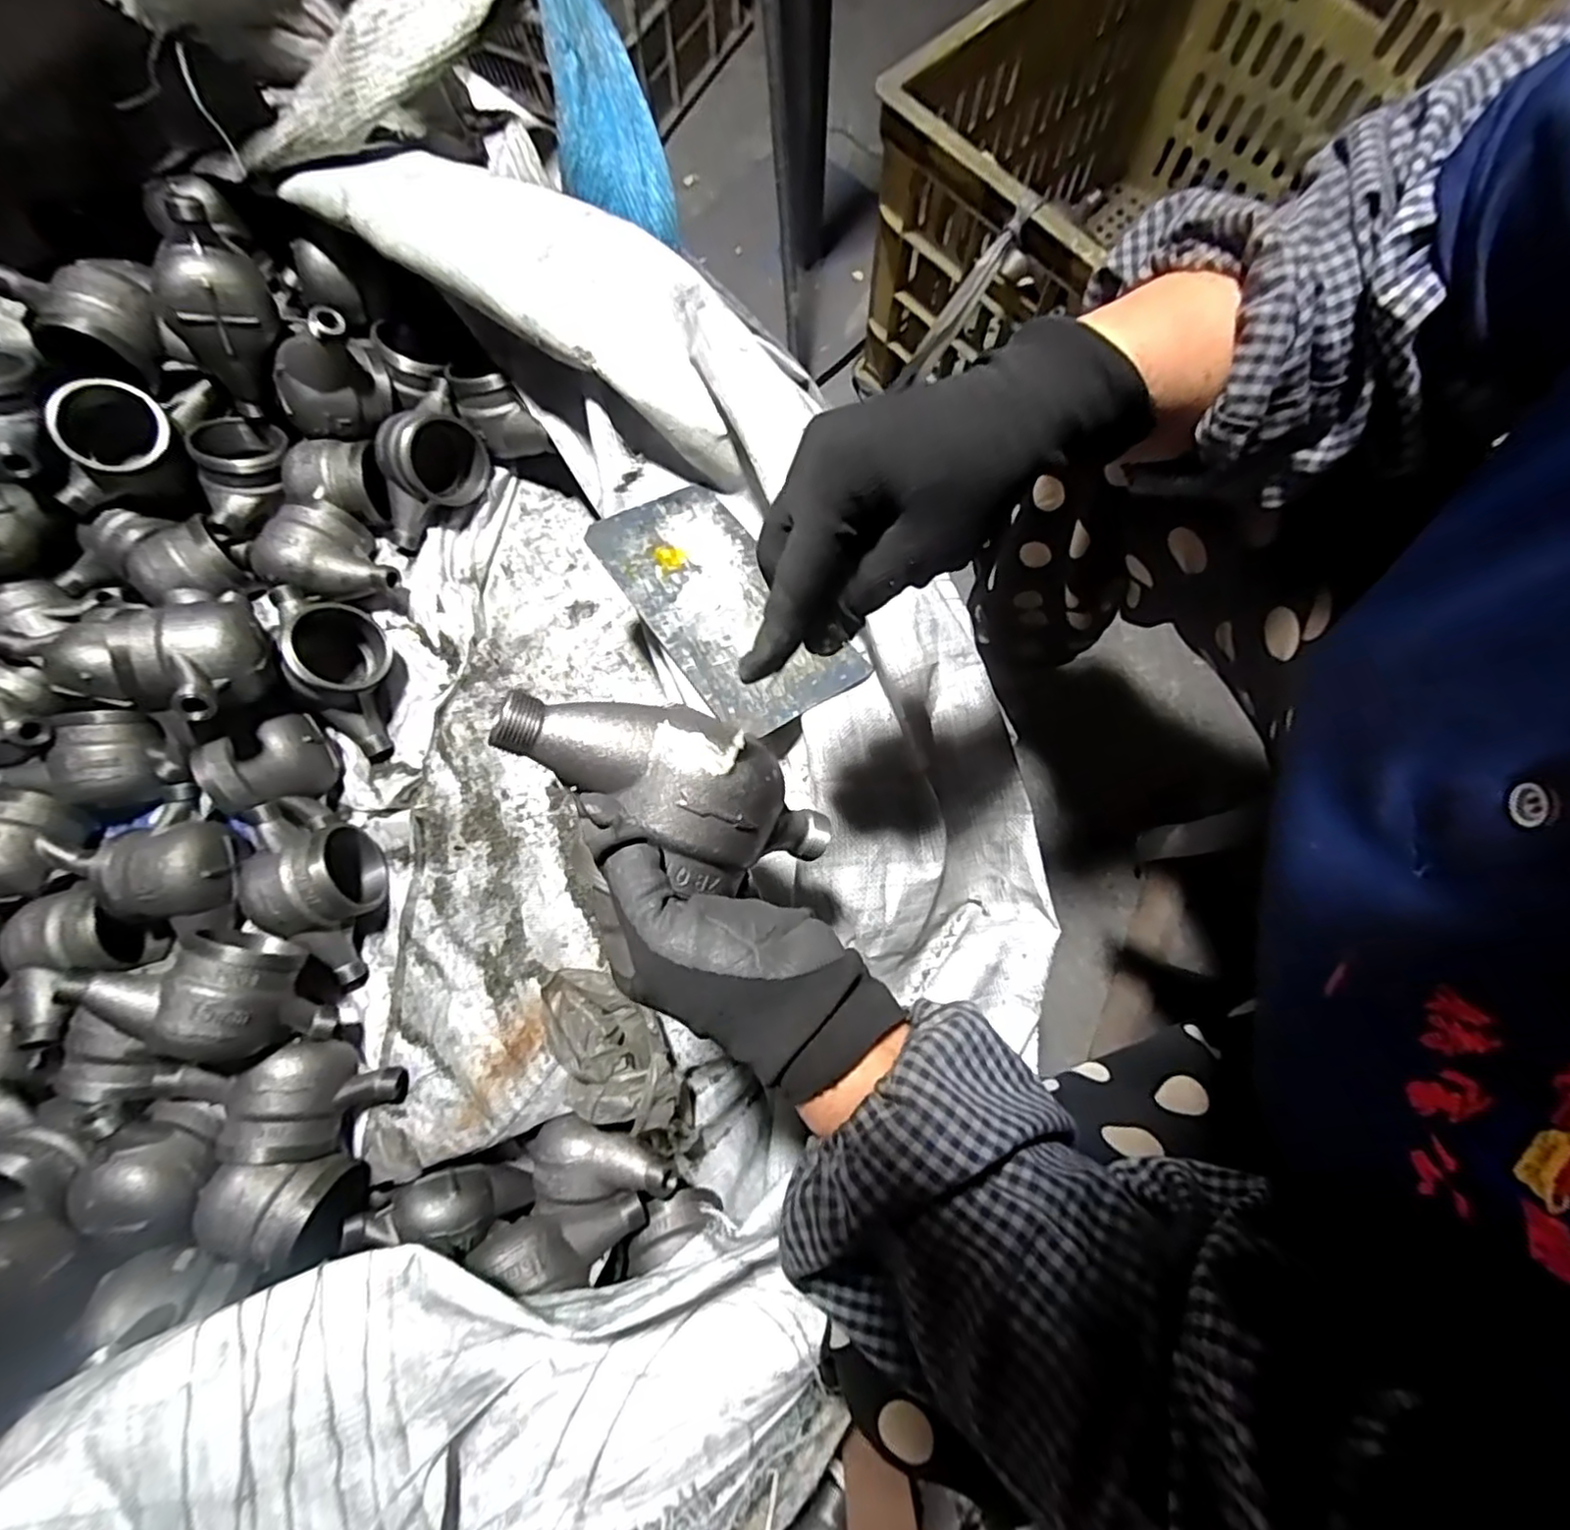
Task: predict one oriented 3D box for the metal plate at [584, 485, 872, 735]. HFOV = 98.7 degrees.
[{"bbox_3d":[-0.051,-0.128,0.520,0.114,0.006,0.238,-30,67,-18],"label":"metal plate"}]

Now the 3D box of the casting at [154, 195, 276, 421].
[{"bbox_3d":[-0.492,-0.389,0.587,0.072,0.166,0.073,24,41,8],"label":"casting"}]

